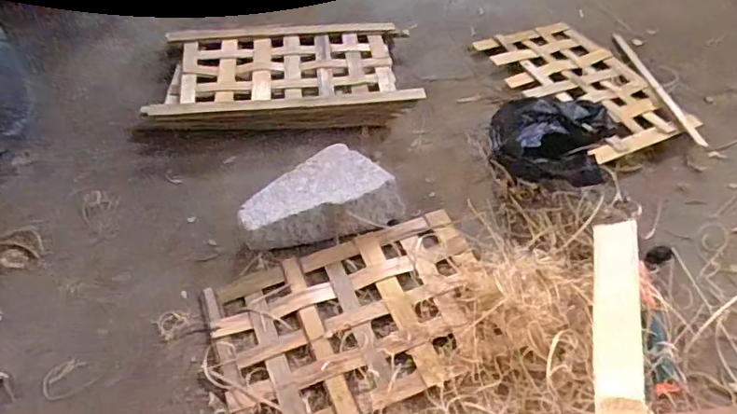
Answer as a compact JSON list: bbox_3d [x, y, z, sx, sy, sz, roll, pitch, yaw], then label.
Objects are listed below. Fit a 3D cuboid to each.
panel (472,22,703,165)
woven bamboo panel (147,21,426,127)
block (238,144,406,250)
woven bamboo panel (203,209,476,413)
[{"bbox_3d":[0.382,-0.228,0.996,0.233,0.020,0.358,-18,52,-16],"label":"panel"},{"bbox_3d":[-0.146,-0.227,0.955,0.437,0.054,0.257,-6,52,-7],"label":"woven bamboo panel"},{"bbox_3d":[-0.073,-0.012,0.786,0.225,0.065,0.125,-18,54,-16],"label":"block"},{"bbox_3d":[-0.012,0.139,0.686,0.346,0.021,0.226,-17,54,-15],"label":"woven bamboo panel"}]

